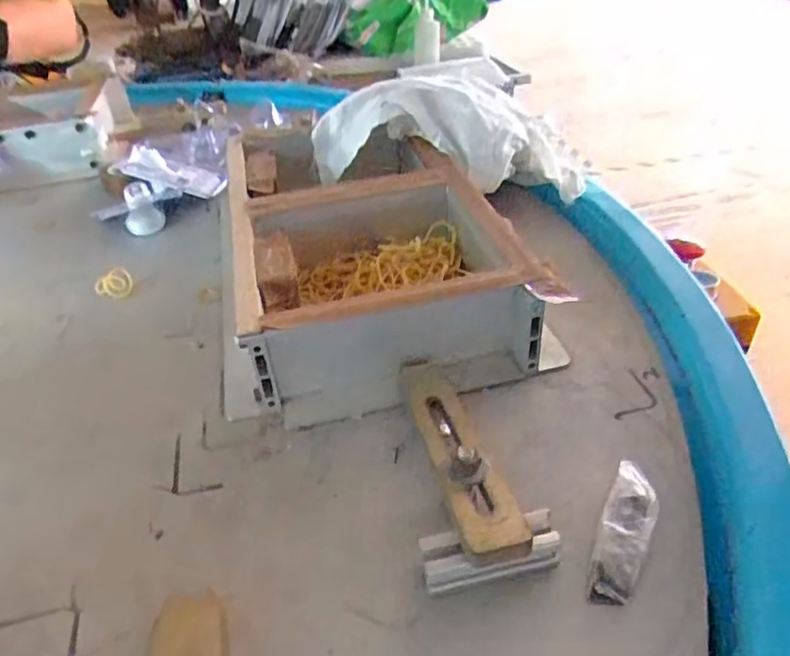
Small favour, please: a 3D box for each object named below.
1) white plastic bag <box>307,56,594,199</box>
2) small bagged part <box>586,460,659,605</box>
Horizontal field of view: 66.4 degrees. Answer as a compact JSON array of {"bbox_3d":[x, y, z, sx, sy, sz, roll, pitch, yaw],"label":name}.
[{"bbox_3d":[0.049,-0.178,0.553,0.250,0.111,0.086,9,38,2],"label":"white plastic bag"},{"bbox_3d":[0.111,0.098,0.292,0.022,0.005,0.078,14,42,27],"label":"small bagged part"}]

